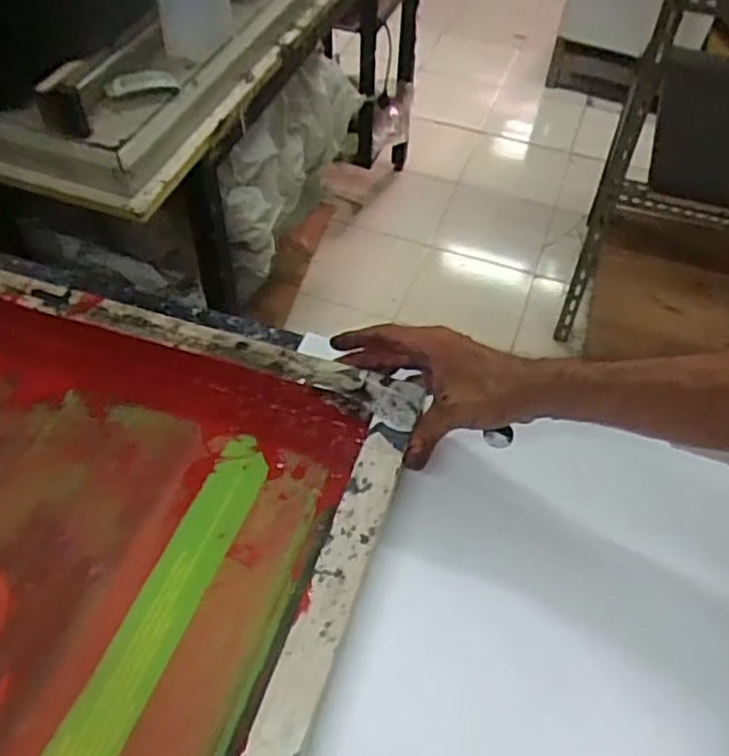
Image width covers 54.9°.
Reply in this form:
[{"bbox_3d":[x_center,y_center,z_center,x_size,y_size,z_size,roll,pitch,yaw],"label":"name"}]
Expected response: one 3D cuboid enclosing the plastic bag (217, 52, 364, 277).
[{"bbox_3d":[-0.119,-0.400,1.261,0.057,0.253,0.475,19,53,12],"label":"plastic bag"}]

